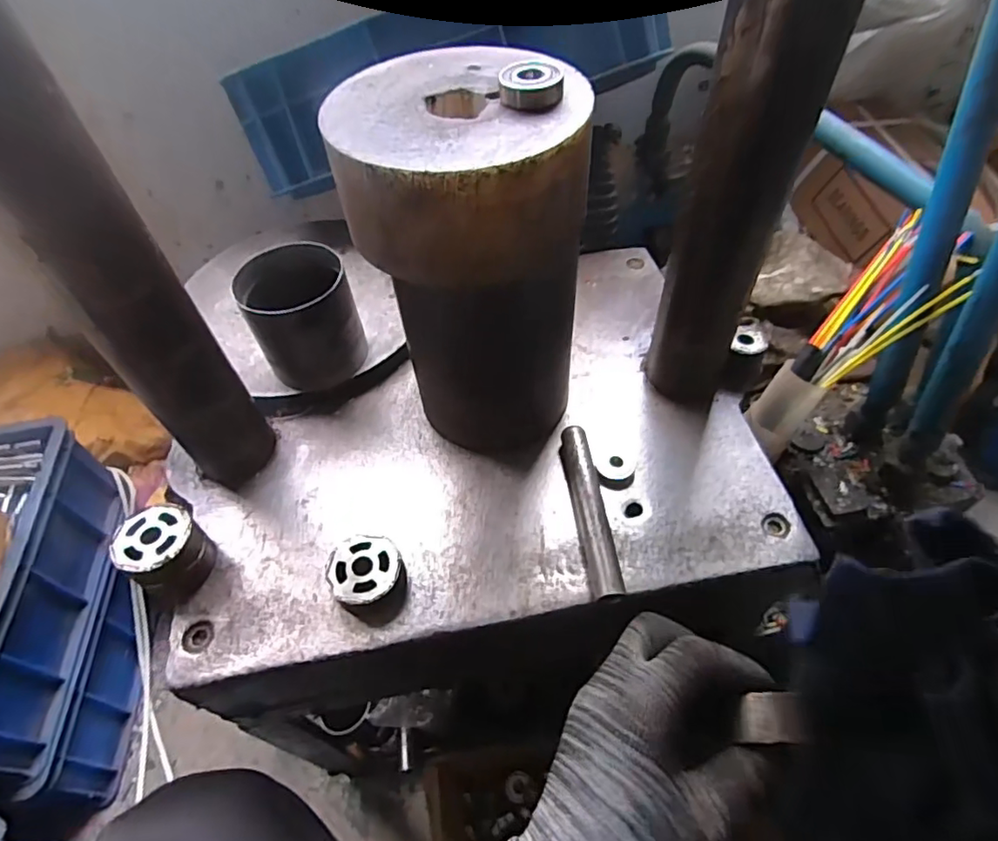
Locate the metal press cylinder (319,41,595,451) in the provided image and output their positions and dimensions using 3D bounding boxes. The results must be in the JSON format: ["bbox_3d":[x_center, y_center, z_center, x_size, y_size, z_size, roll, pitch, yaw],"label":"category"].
[{"bbox_3d":[-0.016,-0.092,0.401,0.140,0.258,0.137,1,52,4],"label":"metal press cylinder"}]

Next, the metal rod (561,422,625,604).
[{"bbox_3d":[0.068,0.066,0.425,0.022,0.020,0.138,-7,52,-2],"label":"metal rod"}]

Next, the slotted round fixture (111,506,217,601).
[{"bbox_3d":[-0.238,0.094,0.405,0.051,0.050,0.049,-2,52,2],"label":"slotted round fixture"}]

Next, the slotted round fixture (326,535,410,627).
[{"bbox_3d":[-0.091,0.111,0.396,0.049,0.025,0.057,-28,55,-17],"label":"slotted round fixture"}]

